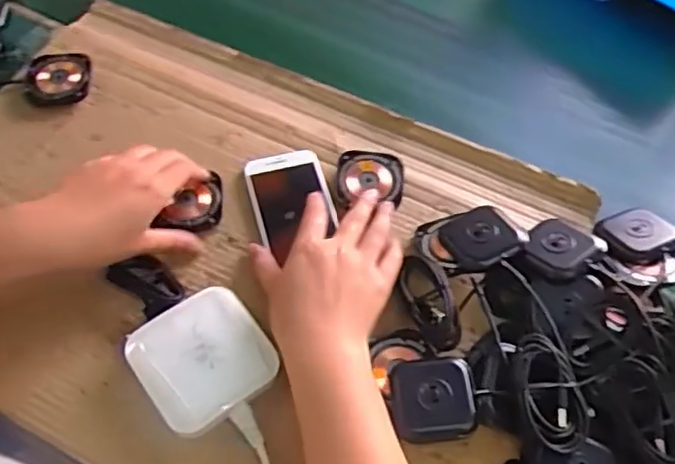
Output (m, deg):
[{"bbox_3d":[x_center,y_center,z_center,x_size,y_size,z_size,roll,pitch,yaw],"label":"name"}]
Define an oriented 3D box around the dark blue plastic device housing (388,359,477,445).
[{"bbox_3d":[0.069,0.121,0.467,0.057,0.024,0.056,-3,58,-5],"label":"dark blue plastic device housing"}]

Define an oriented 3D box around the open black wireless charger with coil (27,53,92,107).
[{"bbox_3d":[-0.266,-0.144,0.621,0.058,0.013,0.057,-4,58,-6],"label":"open black wireless charger with coil"}]

